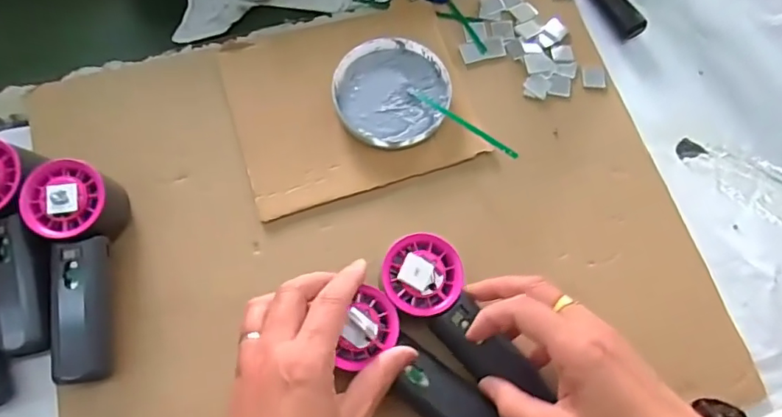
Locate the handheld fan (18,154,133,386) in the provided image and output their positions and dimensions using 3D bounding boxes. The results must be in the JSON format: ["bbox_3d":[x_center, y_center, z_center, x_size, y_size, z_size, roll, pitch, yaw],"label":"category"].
[{"bbox_3d":[-0.227,0.045,0.376,0.049,0.053,0.153,-8,72,-5],"label":"handheld fan"}]

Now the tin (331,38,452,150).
[{"bbox_3d":[0.001,-0.100,0.451,0.098,0.016,0.101,1,72,-2],"label":"tin"}]

